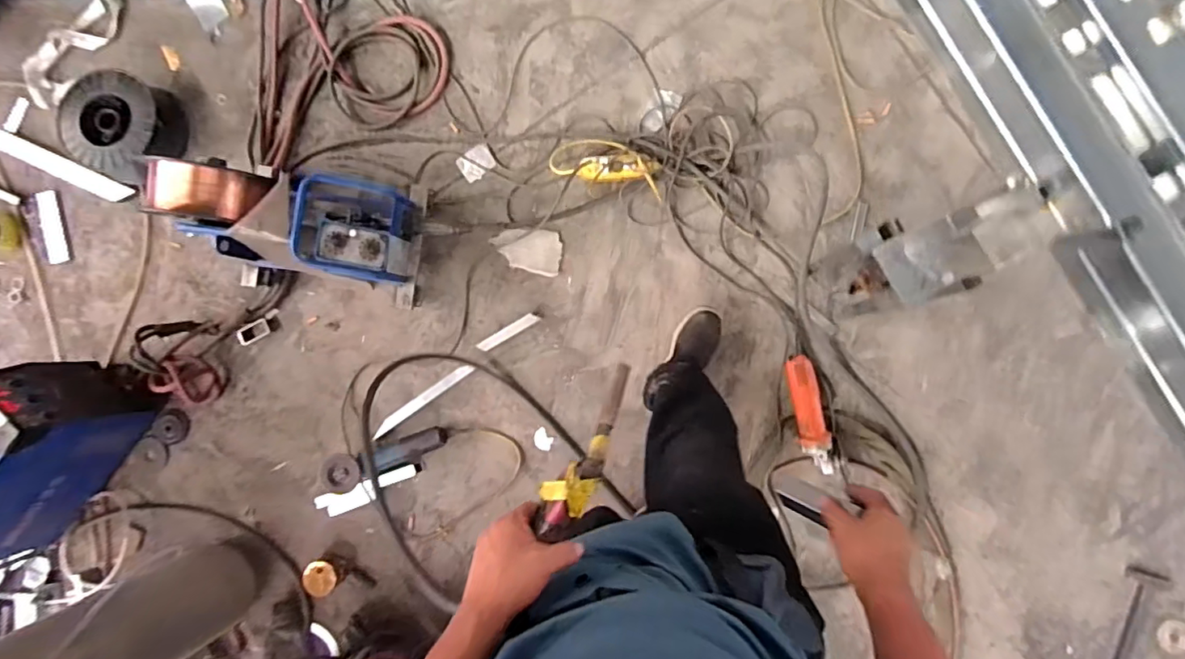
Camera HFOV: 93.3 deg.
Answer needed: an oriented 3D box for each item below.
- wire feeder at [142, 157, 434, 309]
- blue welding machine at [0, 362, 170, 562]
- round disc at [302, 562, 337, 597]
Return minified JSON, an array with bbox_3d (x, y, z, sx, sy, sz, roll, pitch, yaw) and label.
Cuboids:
[{"bbox_3d":[-0.612,-0.236,1.226,0.464,0.371,0.302,9,89,5],"label":"wire feeder"},{"bbox_3d":[-1.286,0.296,1.256,0.176,0.341,0.538,42,92,5],"label":"blue welding machine"},{"bbox_3d":[-0.657,0.603,1.347,0.071,0.025,0.092,-4,100,-28],"label":"round disc"}]

